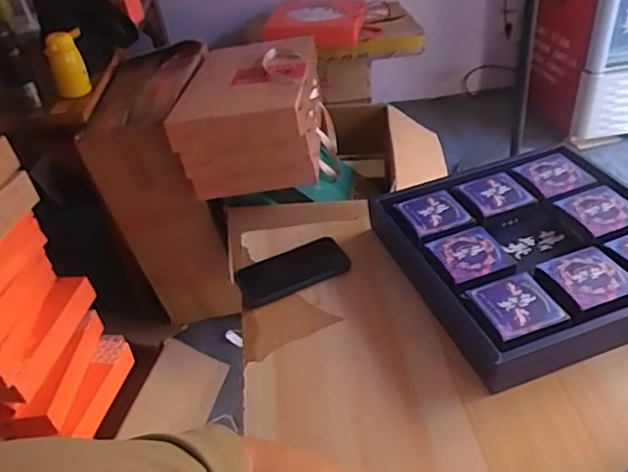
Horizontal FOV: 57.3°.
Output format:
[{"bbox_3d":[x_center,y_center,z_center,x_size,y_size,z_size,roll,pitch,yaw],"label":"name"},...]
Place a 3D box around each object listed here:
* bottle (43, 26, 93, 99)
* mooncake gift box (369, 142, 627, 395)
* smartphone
[{"bbox_3d":[-0.606,-0.428,1.423,0.096,0.153,0.072,-23,41,-19],"label":"bottle"},{"bbox_3d":[0.304,0.013,0.790,0.343,0.065,0.342,-15,39,-10],"label":"mooncake gift box"},{"bbox_3d":[-0.031,0.050,0.830,0.158,0.009,0.075,-22,50,-13],"label":"smartphone"}]

